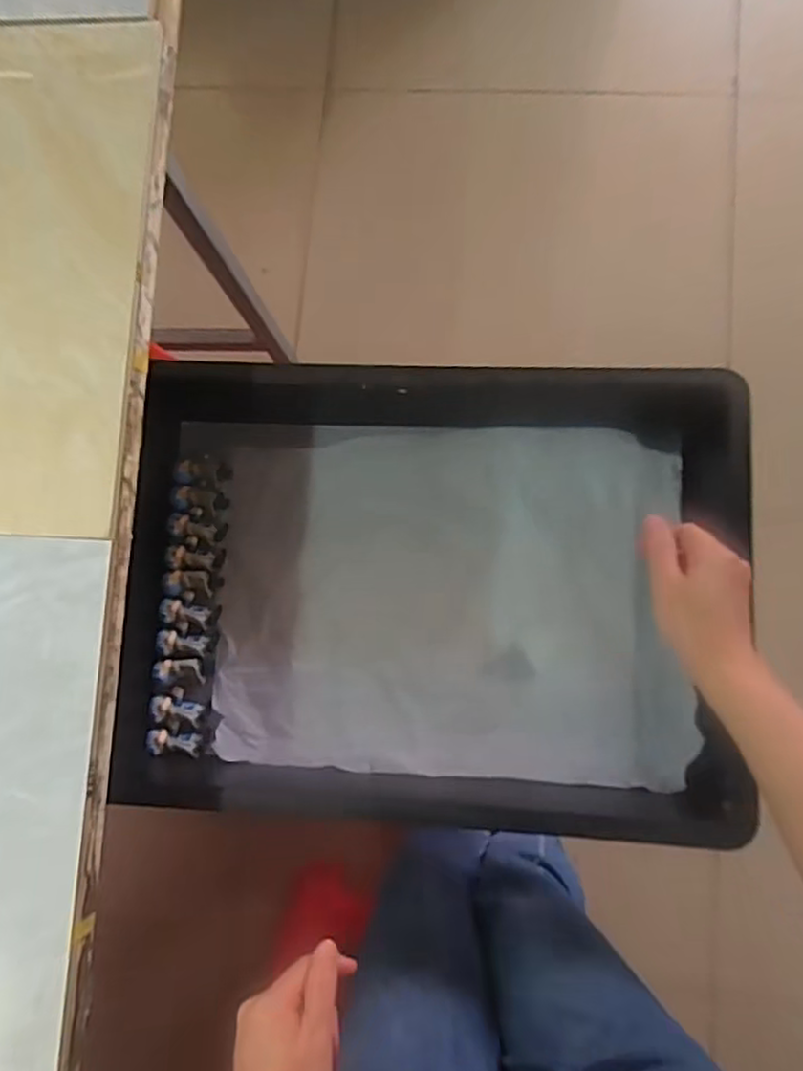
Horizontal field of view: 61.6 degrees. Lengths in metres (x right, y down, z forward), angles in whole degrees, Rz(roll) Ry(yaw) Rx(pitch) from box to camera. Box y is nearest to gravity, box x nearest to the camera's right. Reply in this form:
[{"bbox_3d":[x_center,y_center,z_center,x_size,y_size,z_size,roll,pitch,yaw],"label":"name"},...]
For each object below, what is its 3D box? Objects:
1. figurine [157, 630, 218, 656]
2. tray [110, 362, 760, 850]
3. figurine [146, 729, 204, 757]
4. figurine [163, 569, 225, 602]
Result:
[{"bbox_3d":[-0.226,0.113,0.708,0.060,0.014,0.026,4,84,-7],"label":"figurine"},{"bbox_3d":[0.012,0.042,0.673,0.593,0.131,0.458,1,83,7],"label":"tray"},{"bbox_3d":[-0.232,0.212,0.690,0.054,0.014,0.026,2,82,4],"label":"figurine"},{"bbox_3d":[-0.224,0.054,0.724,0.057,0.025,0.033,0,82,4],"label":"figurine"}]

